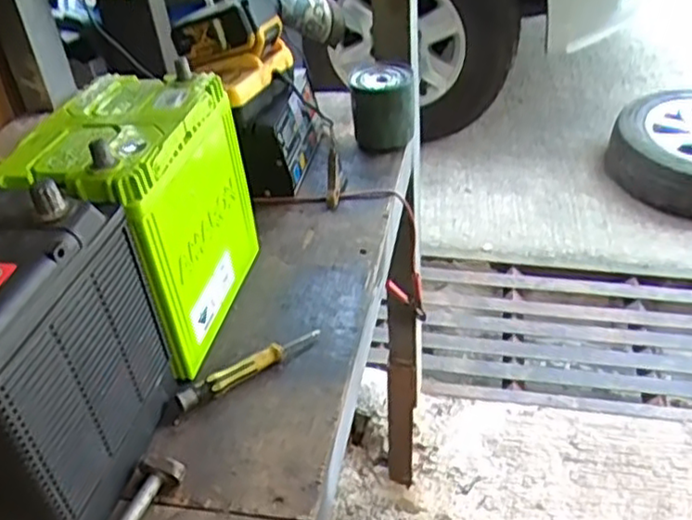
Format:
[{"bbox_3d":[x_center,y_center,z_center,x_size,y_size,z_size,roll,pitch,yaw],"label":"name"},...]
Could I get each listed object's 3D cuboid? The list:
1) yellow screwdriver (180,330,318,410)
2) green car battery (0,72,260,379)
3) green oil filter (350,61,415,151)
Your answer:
[{"bbox_3d":[-0.081,0.088,0.604,0.135,0.016,0.017,-29,42,-27],"label":"yellow screwdriver"},{"bbox_3d":[-0.181,-0.035,0.631,0.129,0.198,0.195,4,38,14],"label":"green car battery"},{"bbox_3d":[0.048,-0.200,0.902,0.078,0.083,0.074,-2,37,6],"label":"green oil filter"}]

